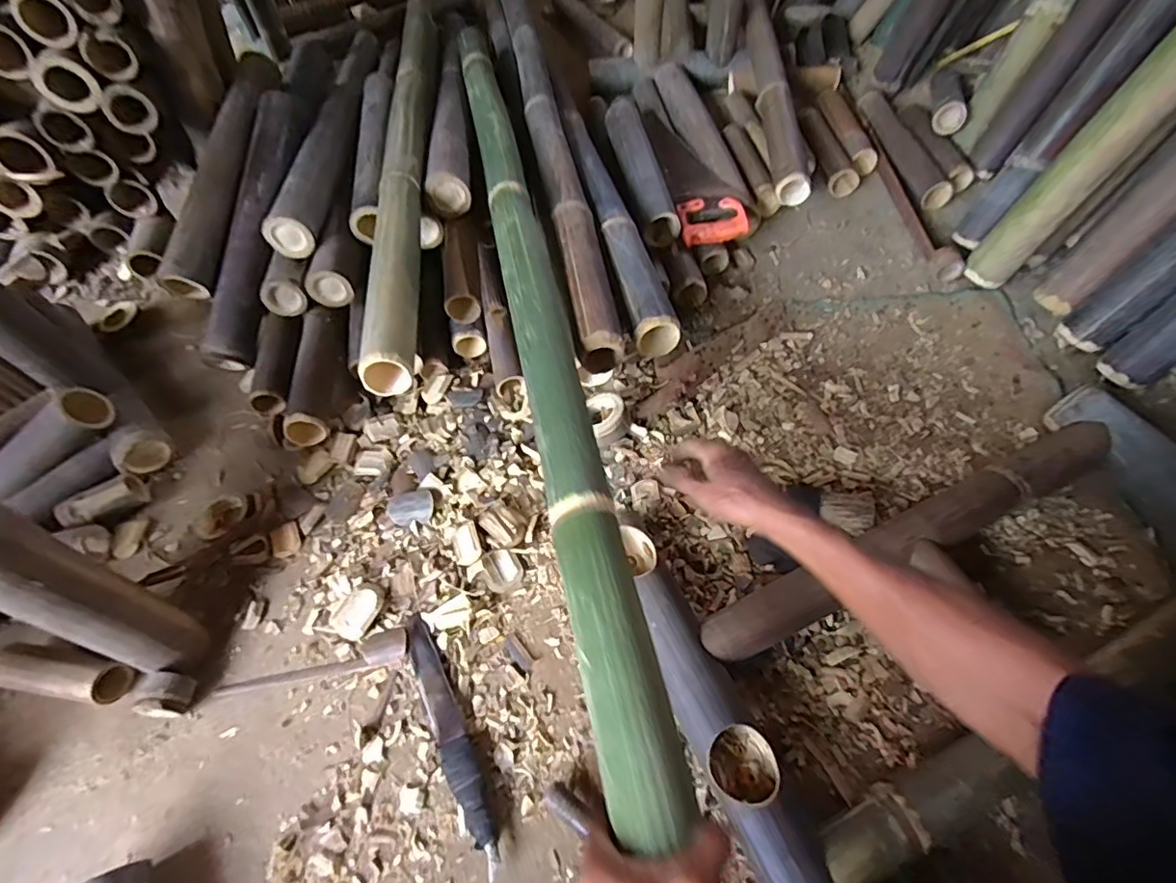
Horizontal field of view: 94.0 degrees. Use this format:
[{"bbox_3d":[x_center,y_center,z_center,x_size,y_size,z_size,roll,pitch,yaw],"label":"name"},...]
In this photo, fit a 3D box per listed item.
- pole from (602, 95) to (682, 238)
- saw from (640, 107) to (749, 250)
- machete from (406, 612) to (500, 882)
[{"bbox_3d":[0.098,-0.536,1.053,0.071,0.074,0.395,-12,56,-3],"label":"pole"},{"bbox_3d":[0.193,-0.558,1.087,0.111,0.028,0.513,-10,56,-1],"label":"saw"},{"bbox_3d":[-0.158,0.327,0.622,0.036,0.021,0.281,-26,58,-12],"label":"machete"}]

